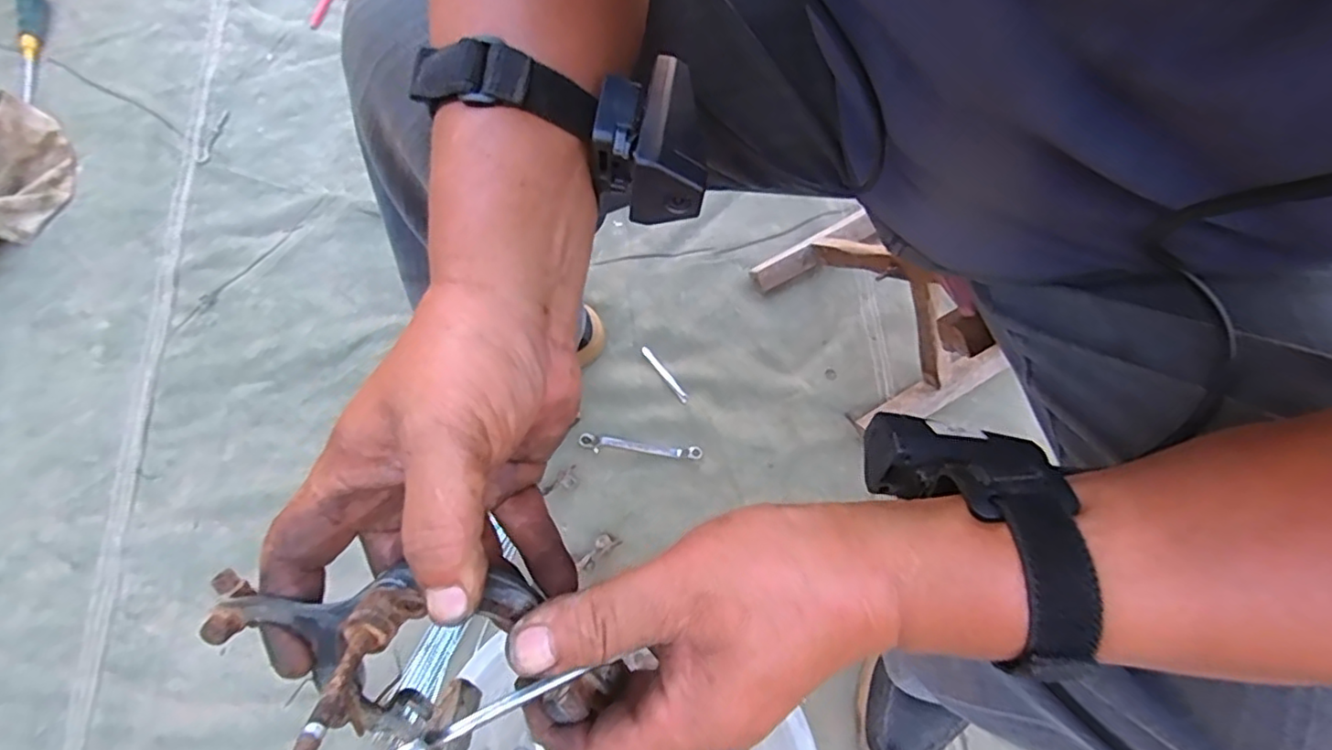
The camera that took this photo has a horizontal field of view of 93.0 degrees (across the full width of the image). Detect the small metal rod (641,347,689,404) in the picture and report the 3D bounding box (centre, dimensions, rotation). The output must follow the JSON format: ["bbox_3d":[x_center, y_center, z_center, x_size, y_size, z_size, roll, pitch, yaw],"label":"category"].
[{"bbox_3d":[-0.001,-0.001,0.773,0.010,0.011,0.084,-37,76,-12],"label":"small metal rod"}]

